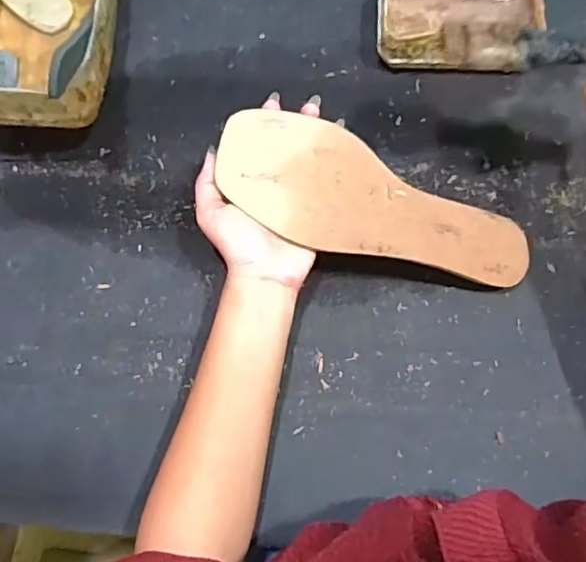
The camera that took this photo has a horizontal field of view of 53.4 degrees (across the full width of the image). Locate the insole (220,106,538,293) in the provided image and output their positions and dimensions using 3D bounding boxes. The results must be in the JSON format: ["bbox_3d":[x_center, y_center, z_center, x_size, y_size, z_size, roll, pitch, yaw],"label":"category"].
[{"bbox_3d":[0.060,-0.051,0.410,0.231,0.020,0.083,20,77,-6],"label":"insole"}]

